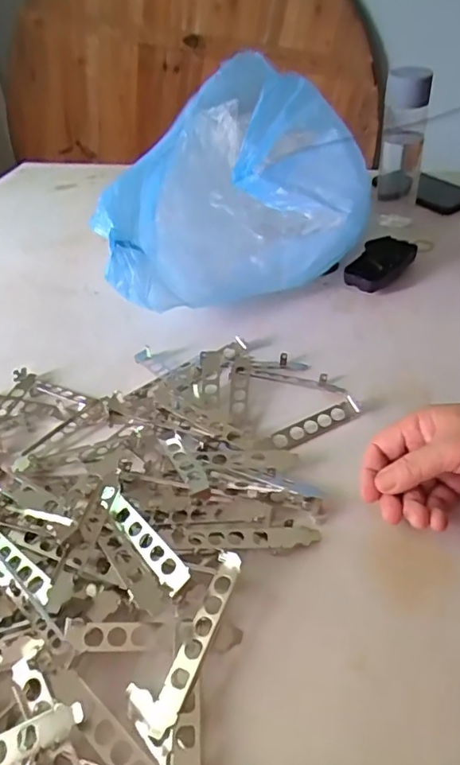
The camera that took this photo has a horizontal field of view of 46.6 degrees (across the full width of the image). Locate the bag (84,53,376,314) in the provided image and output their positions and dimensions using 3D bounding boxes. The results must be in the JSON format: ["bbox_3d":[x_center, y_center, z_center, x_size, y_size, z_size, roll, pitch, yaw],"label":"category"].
[{"bbox_3d":[-0.010,-0.239,0.661,0.287,0.241,0.252,-10,42,-4],"label":"bag"}]

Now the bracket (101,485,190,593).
[{"bbox_3d":[-0.069,0.116,0.410,0.020,0.013,0.111,-51,50,-3],"label":"bracket"}]

